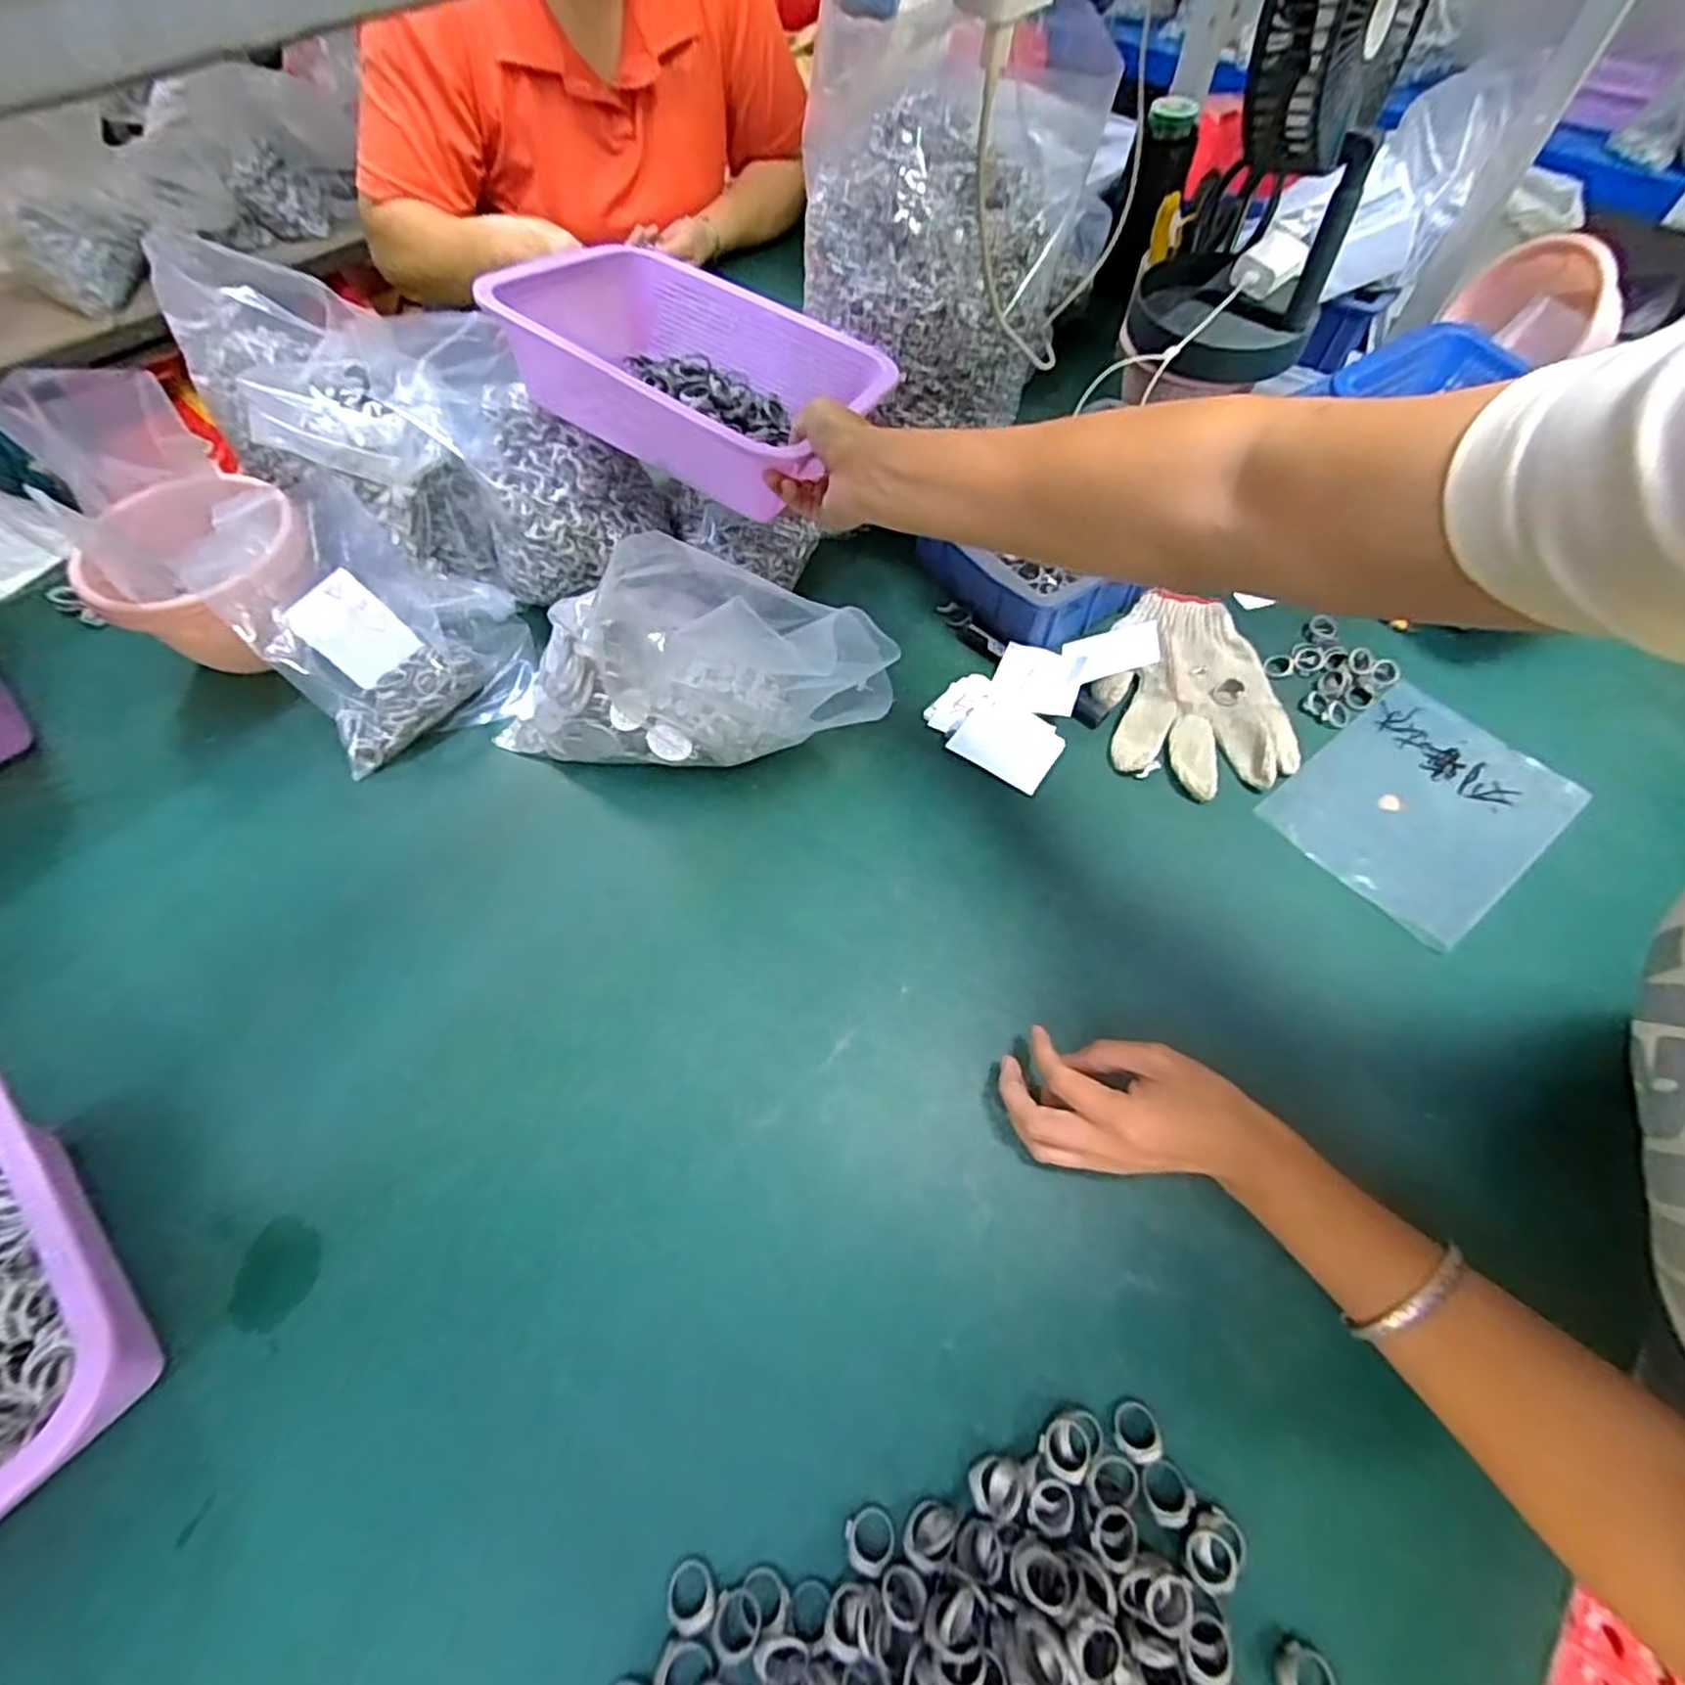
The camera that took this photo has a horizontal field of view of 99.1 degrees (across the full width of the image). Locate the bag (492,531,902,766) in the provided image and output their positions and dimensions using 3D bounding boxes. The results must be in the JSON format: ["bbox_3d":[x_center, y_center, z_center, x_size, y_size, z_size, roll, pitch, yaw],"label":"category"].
[{"bbox_3d":[-0.111,-0.115,0.511,0.289,0.134,0.094,9,62,6],"label":"bag"}]

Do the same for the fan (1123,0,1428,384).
[{"bbox_3d":[0.342,-0.543,0.555,0.142,0.281,0.146,18,62,10],"label":"fan"}]

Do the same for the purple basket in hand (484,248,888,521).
[{"bbox_3d":[-0.116,-0.364,0.549,0.289,0.087,0.210,24,58,11],"label":"purple basket in hand"}]

